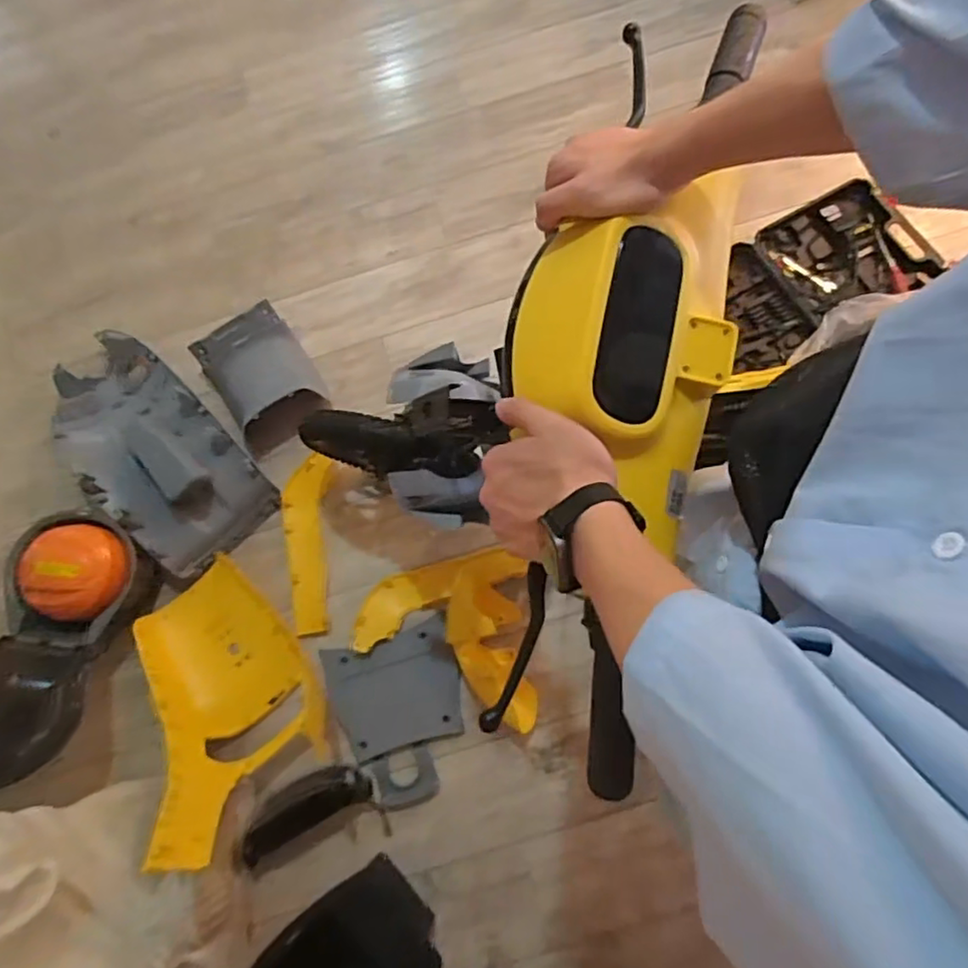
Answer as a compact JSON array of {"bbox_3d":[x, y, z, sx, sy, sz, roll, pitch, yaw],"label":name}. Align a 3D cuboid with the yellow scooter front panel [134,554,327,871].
[{"bbox_3d":[-0.535,0.400,1.257,0.291,0.354,0.515,-37,75,-5],"label":"yellow scooter front panel"}]

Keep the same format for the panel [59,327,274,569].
[{"bbox_3d":[-0.805,-0.116,1.476,0.648,0.175,0.310,43,82,14],"label":"panel"}]

